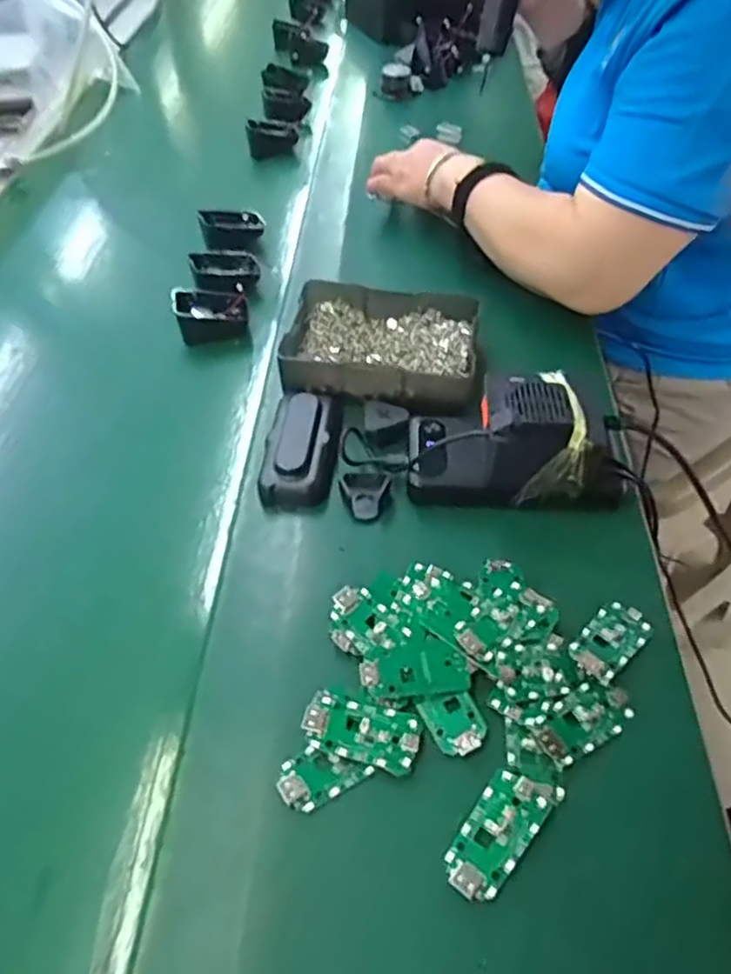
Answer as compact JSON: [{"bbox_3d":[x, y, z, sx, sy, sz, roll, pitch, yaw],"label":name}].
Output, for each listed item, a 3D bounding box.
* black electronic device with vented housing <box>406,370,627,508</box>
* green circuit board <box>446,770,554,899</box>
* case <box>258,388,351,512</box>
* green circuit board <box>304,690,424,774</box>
[{"bbox_3d":[0.108,-0.036,0.477,0.152,0.076,0.071,2,49,7],"label":"black electronic device with vented housing"},{"bbox_3d":[0.068,0.179,0.347,0.032,0.008,0.067,31,62,26],"label":"green circuit board"},{"bbox_3d":[-0.047,-0.032,0.518,0.055,0.025,0.109,0,49,6],"label":"case"},{"bbox_3d":[-0.002,0.137,0.378,0.063,0.013,0.033,11,50,14],"label":"green circuit board"}]

